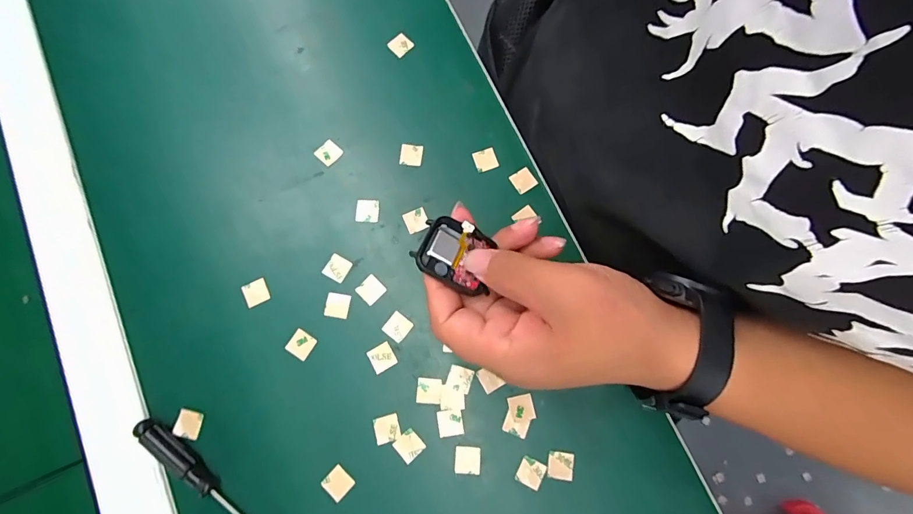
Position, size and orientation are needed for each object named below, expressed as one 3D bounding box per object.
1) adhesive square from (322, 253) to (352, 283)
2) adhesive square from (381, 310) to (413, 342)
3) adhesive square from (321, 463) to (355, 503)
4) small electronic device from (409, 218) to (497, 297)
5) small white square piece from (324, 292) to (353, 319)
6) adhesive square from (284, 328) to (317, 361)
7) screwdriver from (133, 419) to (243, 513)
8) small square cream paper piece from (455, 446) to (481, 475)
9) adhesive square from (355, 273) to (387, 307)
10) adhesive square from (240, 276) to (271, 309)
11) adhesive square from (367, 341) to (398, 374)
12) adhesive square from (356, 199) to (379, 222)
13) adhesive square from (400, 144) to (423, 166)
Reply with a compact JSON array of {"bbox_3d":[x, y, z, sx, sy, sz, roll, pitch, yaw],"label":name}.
[{"bbox_3d":[-0.081,0.007,0.285,0.016,0.004,0.017,29,79,6],"label":"adhesive square"},{"bbox_3d":[-0.039,0.045,0.277,0.015,0.004,0.016,39,80,8],"label":"adhesive square"},{"bbox_3d":[-0.073,0.138,0.257,0.016,0.004,0.016,42,81,8],"label":"adhesive square"},{"bbox_3d":[-0.001,-0.003,0.238,0.040,0.012,0.037,25,79,5],"label":"small electronic device"},{"bbox_3d":[-0.079,0.032,0.280,0.016,0.004,0.015,10,78,2],"label":"small white square piece"},{"bbox_3d":[-0.101,0.057,0.275,0.016,0.004,0.016,32,80,7],"label":"adhesive square"},{"bbox_3d":[-0.142,0.143,0.251,0.131,0.014,0.011,41,81,8],"label":"screwdriver"},{"bbox_3d":[0.007,0.125,0.261,0.015,0.004,0.015,3,79,6],"label":"small square cream paper piece"},{"bbox_3d":[-0.057,0.021,0.282,0.016,0.004,0.016,44,81,9],"label":"adhesive square"},{"bbox_3d":[-0.134,0.023,0.281,0.016,0.004,0.016,-25,79,-5],"label":"adhesive square"},{"bbox_3d":[-0.048,0.065,0.273,0.015,0.004,0.016,-29,79,-6],"label":"adhesive square"},{"bbox_3d":[-0.062,-0.033,0.293,0.016,0.004,0.016,1,78,0],"label":"adhesive square"},{"bbox_3d":[-0.033,-0.074,0.303,0.016,0.004,0.017,7,78,2],"label":"adhesive square"}]

